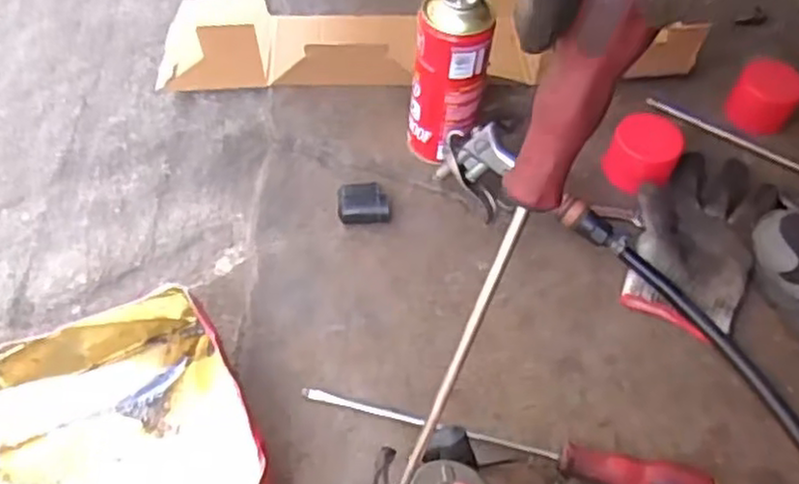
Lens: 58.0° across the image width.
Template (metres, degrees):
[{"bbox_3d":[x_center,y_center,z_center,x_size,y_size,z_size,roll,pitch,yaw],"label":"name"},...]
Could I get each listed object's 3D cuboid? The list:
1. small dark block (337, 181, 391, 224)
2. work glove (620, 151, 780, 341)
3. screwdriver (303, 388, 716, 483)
[{"bbox_3d":[-0.033,-0.035,0.662,0.046,0.023,0.039,-4,54,-7],"label":"small dark block"},{"bbox_3d":[0.271,-0.006,0.661,0.108,0.033,0.195,26,57,15],"label":"work glove"},{"bbox_3d":[0.079,0.144,0.532,0.302,0.031,0.027,16,55,8],"label":"screwdriver"}]

